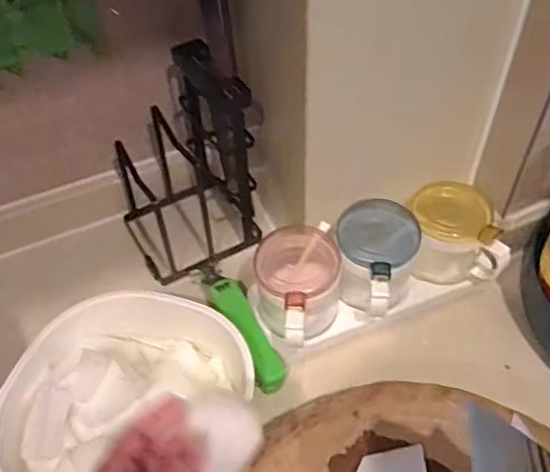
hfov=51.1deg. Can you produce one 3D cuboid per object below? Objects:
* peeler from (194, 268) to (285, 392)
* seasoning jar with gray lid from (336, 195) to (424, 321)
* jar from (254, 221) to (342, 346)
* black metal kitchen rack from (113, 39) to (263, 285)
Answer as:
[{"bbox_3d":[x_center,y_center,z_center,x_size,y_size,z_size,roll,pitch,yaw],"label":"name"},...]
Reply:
[{"bbox_3d":[-0.041,0.084,0.611,0.035,0.041,0.174,-22,52,-16],"label":"peeler"},{"bbox_3d":[0.101,0.030,0.594,0.079,0.082,0.114,14,52,15],"label":"seasoning jar with gray lid"},{"bbox_3d":[0.026,0.060,0.580,0.080,0.080,0.114,-10,49,-5],"label":"jar"},{"bbox_3d":[-0.107,-0.079,0.640,0.138,0.230,0.132,-25,53,-17],"label":"black metal kitchen rack"}]

